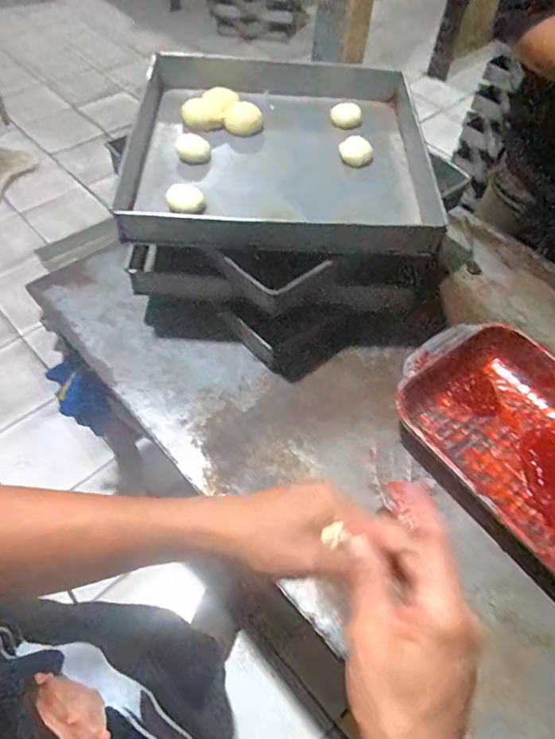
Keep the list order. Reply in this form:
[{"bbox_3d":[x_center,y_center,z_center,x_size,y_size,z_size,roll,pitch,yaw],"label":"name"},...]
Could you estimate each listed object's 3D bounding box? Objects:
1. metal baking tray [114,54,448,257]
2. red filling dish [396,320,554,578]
[{"bbox_3d":[-0.006,-0.367,0.854,0.490,0.084,0.485,3,54,-1],"label":"metal baking tray"},{"bbox_3d":[0.376,0.117,0.736,0.285,0.087,0.426,-31,61,-22],"label":"red filling dish"}]

